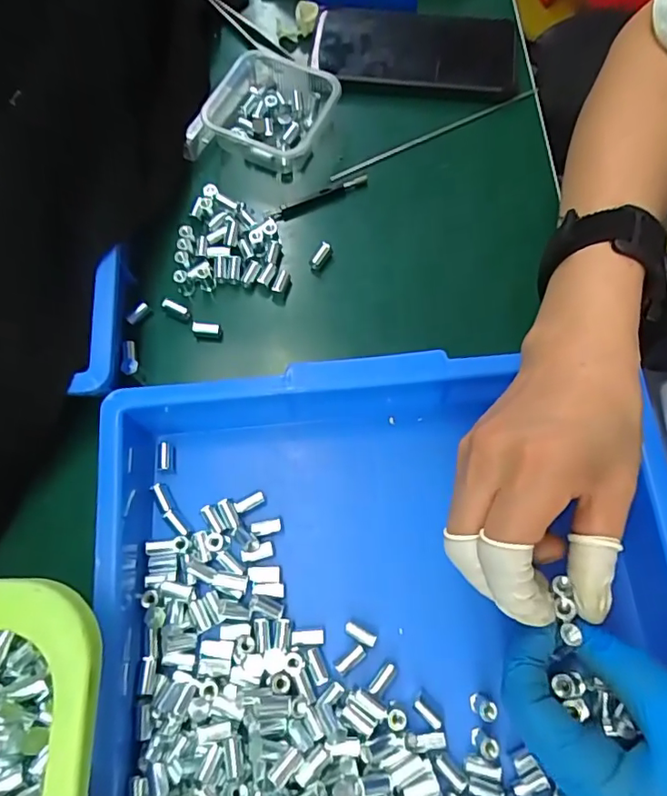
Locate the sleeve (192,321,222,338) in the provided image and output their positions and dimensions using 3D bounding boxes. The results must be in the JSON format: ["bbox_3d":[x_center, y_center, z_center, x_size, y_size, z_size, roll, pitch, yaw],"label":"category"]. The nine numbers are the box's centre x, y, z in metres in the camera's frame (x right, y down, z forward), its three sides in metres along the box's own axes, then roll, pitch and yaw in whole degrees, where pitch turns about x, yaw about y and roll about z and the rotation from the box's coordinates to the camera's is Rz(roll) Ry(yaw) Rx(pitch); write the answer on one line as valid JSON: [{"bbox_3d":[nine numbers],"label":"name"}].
[{"bbox_3d":[-0.082,-0.045,0.344,0.019,0.007,0.008,1,69,2],"label":"sleeve"}]

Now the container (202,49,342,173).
[{"bbox_3d":[-0.043,-0.214,0.393,0.086,0.031,0.097,16,70,7],"label":"container"}]

